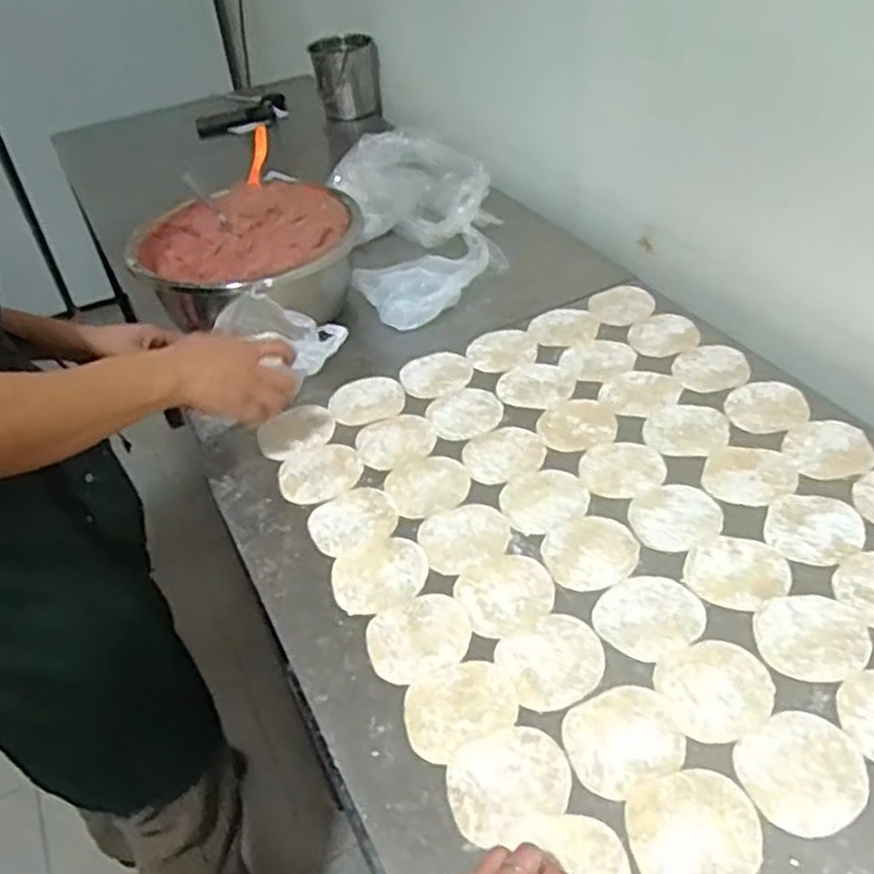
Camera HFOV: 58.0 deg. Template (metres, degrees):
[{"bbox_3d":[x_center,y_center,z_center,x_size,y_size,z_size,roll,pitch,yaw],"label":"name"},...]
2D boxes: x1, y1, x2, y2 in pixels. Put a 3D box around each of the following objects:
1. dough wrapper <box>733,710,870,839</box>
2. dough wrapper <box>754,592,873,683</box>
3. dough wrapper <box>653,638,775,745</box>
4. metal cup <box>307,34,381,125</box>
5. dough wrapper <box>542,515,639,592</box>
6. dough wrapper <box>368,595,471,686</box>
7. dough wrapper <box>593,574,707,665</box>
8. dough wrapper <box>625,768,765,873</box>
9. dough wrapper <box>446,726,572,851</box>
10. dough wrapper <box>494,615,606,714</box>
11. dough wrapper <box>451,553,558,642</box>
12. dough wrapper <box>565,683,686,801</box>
[{"bbox_3d":[0.250,0.228,0.538,0.084,0.004,0.076,-25,44,-18],"label":"dough wrapper"},{"bbox_3d":[0.294,0.156,0.618,0.082,0.004,0.077,0,46,9],"label":"dough wrapper"},{"bbox_3d":[0.209,0.188,0.593,0.081,0.004,0.078,-4,42,4],"label":"dough wrapper"},{"bbox_3d":[-0.175,-0.716,1.578,0.111,0.142,0.119,-3,40,3],"label":"metal cup"},{"bbox_3d":[0.135,0.101,0.706,0.085,0.004,0.077,-26,45,-20],"label":"dough wrapper"},{"bbox_3d":[-0.015,0.164,0.651,0.085,0.004,0.070,-19,43,-13],"label":"dough wrapper"},{"bbox_3d":[0.173,0.145,0.648,0.086,0.004,0.075,-22,44,-16],"label":"dough wrapper"},{"bbox_3d":[0.169,0.257,0.515,0.085,0.004,0.078,-4,42,4],"label":"dough wrapper"},{"bbox_3d":[0.050,0.239,0.551,0.084,0.004,0.071,-15,42,-9],"label":"dough wrapper"},{"bbox_3d":[0.093,0.177,0.623,0.080,0.004,0.074,-4,42,4],"label":"dough wrapper"},{"bbox_3d":[0.059,0.133,0.676,0.080,0.004,0.080,-4,42,4],"label":"dough wrapper"},{"bbox_3d":[0.133,0.214,0.567,0.082,0.004,0.072,-21,43,-15],"label":"dough wrapper"}]

